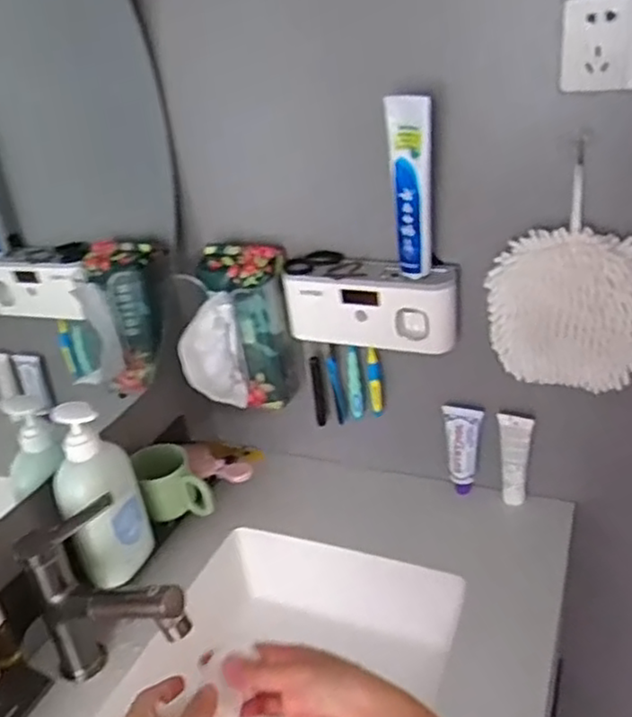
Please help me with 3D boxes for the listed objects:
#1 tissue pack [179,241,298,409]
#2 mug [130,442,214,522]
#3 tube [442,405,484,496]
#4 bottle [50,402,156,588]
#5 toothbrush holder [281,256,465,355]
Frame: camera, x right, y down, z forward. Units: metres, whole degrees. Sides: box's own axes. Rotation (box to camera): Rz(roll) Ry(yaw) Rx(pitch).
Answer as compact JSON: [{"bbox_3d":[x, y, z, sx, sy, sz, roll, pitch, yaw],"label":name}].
[{"bbox_3d":[-0.101,-0.028,0.908,0.115,0.204,0.139,2,29,17],"label":"tissue pack"},{"bbox_3d":[-0.182,0.157,0.874,0.078,0.078,0.083,-17,30,-19],"label":"mug"},{"bbox_3d":[0.200,0.124,0.941,0.049,0.137,0.028,7,26,25],"label":"tube"},{"bbox_3d":[-0.240,0.152,0.772,0.082,0.204,0.063,-14,29,-14],"label":"bottle"},{"bbox_3d":[0.065,-0.065,0.874,0.220,0.103,0.052,5,30,21],"label":"toothbrush holder"}]

